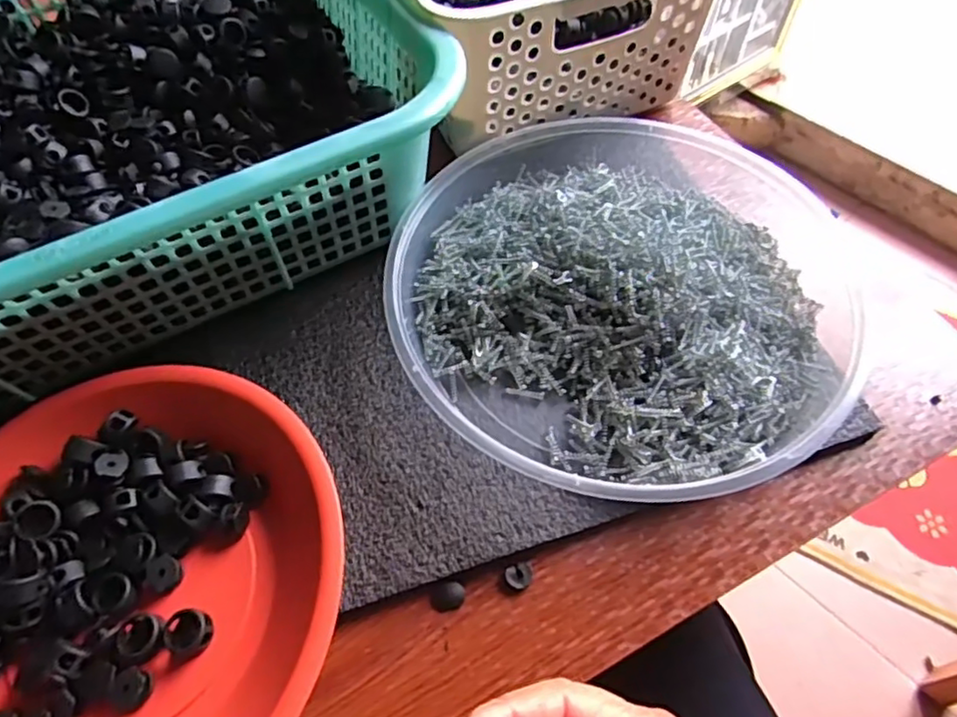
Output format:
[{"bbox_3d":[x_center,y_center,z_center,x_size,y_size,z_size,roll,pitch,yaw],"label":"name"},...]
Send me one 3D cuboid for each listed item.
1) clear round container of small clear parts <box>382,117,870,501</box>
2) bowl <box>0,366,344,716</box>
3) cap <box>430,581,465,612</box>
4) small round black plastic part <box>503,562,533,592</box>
[{"bbox_3d":[0.081,-0.048,0.336,0.231,0.039,0.250,0,58,1],"label":"clear round container of small clear parts"},{"bbox_3d":[-0.152,0.094,0.255,0.193,0.033,0.185,0,58,1],"label":"bowl"},{"bbox_3d":[-0.013,0.104,0.271,0.015,0.004,0.011,-12,59,-7],"label":"cap"},{"bbox_3d":[0.018,0.096,0.275,0.013,0.004,0.011,-12,59,-6],"label":"small round black plastic part"}]

